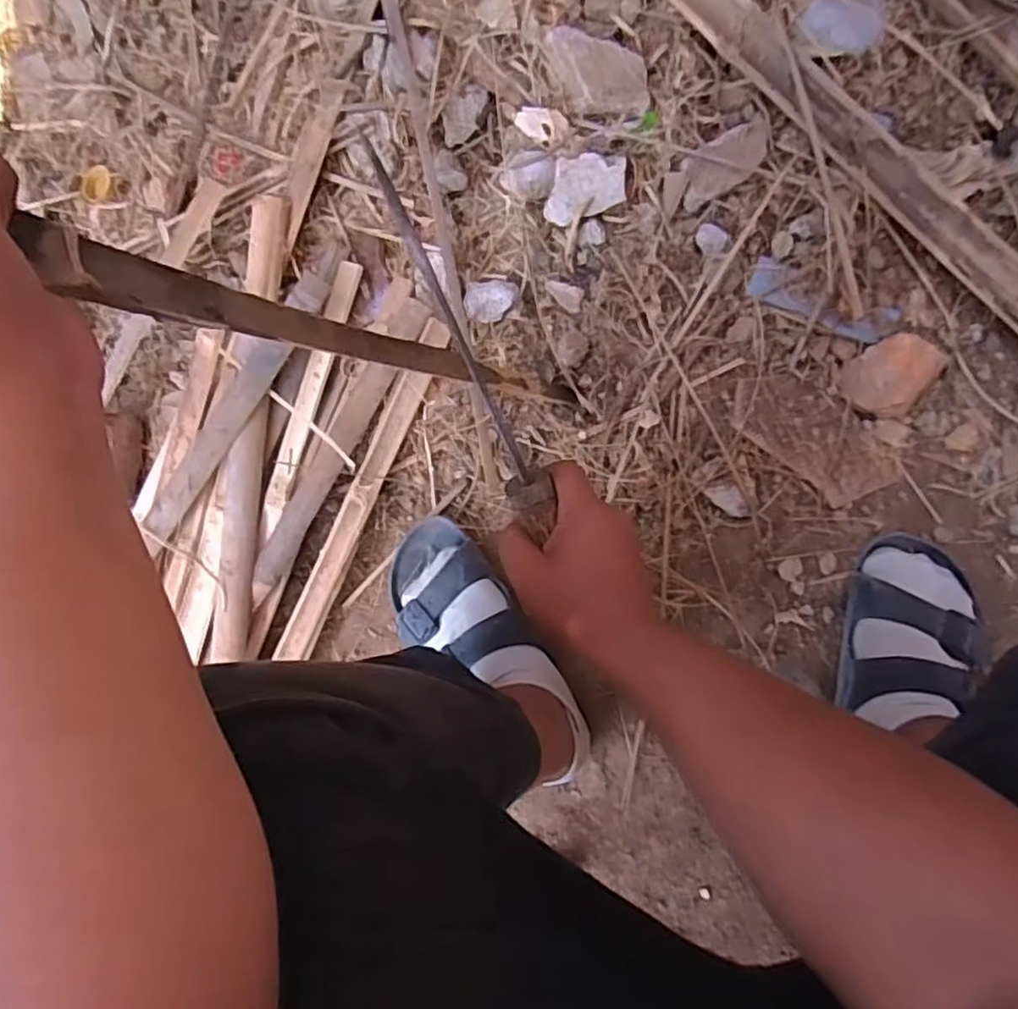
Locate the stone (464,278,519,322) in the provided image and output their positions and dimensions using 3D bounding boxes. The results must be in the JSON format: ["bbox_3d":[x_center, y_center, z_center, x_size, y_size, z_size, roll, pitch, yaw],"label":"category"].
[{"bbox_3d":[-0.017,-0.199,0.668,0.051,0.017,0.038,-6,89,9],"label":"stone"}]

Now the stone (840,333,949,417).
[{"bbox_3d":[0.339,-0.117,0.602,0.062,0.026,0.078,44,96,7],"label":"stone"}]

